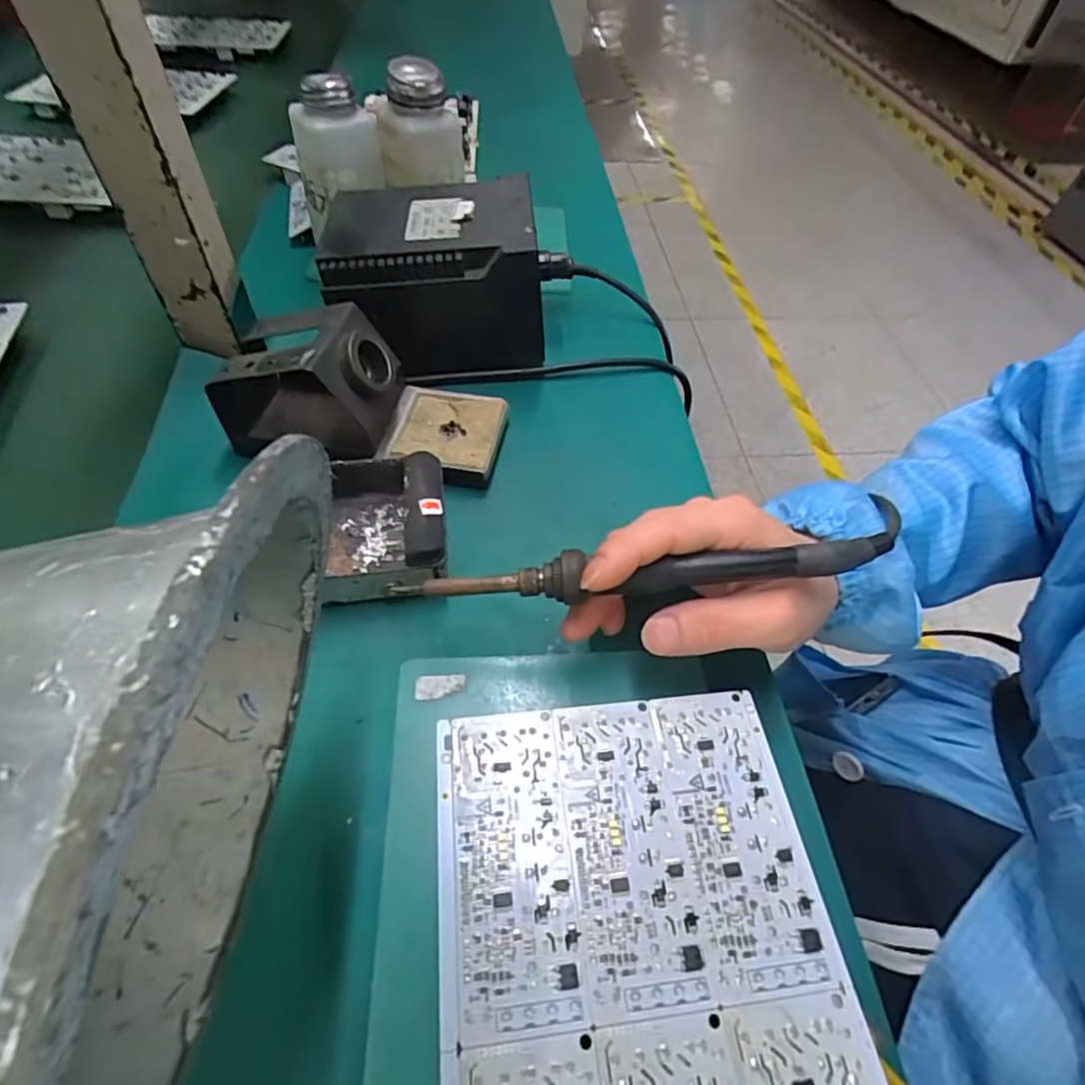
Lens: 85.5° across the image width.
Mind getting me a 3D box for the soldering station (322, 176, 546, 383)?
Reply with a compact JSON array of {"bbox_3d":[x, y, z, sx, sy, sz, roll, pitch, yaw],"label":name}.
[{"bbox_3d":[-0.076,-0.193,0.421,0.143,0.086,0.115,-5,52,-7],"label":"soldering station"}]

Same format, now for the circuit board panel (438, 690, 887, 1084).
[{"bbox_3d":[0.036,0.153,0.189,0.134,0.004,0.206,-4,52,-6],"label":"circuit board panel"}]

